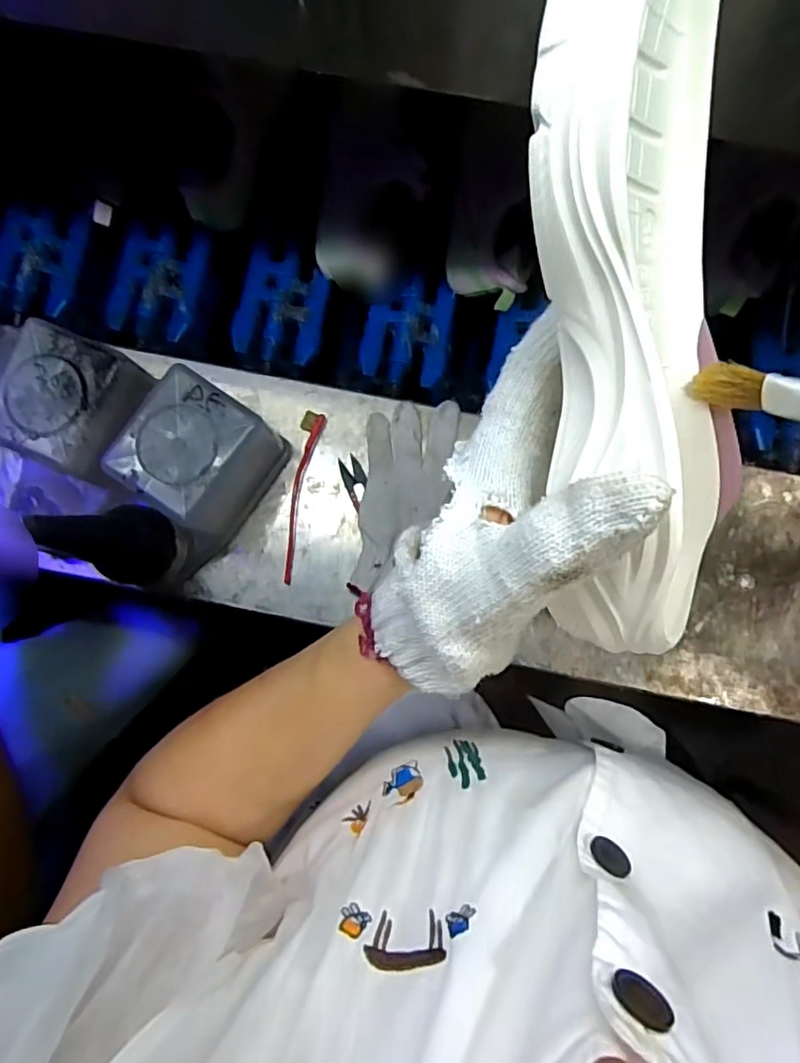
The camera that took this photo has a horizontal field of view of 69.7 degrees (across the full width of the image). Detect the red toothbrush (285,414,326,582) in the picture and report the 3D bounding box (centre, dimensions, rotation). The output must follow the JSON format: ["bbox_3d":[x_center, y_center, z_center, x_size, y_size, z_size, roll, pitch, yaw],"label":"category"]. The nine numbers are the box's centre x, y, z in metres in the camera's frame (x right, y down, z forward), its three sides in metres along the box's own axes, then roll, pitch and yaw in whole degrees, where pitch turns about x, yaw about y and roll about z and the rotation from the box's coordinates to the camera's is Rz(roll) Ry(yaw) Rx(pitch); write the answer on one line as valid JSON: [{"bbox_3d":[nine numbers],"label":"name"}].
[{"bbox_3d":[-0.097,-0.034,0.562,0.019,0.012,0.168,9,86,2],"label":"red toothbrush"}]

